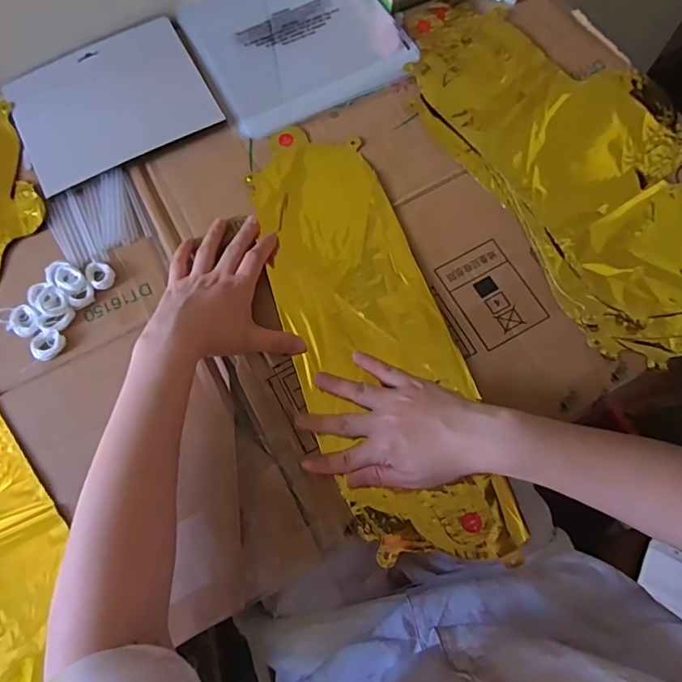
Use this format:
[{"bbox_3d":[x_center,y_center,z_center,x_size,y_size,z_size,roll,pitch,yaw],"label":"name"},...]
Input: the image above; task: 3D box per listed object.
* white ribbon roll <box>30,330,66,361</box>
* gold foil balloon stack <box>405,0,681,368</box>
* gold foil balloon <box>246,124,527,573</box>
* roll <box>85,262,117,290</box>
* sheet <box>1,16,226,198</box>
[{"bbox_3d":[-0.258,0.002,0.428,0.026,0.004,0.027,-1,72,2],"label":"white ribbon roll"},{"bbox_3d":[0.242,-0.182,0.474,0.221,0.018,0.456,-29,73,-8],"label":"gold foil balloon stack"},{"bbox_3d":[0.022,-0.014,0.439,0.134,0.013,0.421,-19,73,-4],"label":"gold foil balloon"},{"bbox_3d":[-0.221,-0.061,0.449,0.023,0.006,0.028,-35,74,-9],"label":"roll"},{"bbox_3d":[-0.238,-0.249,0.505,0.189,0.006,0.153,-28,74,-6],"label":"sheet"}]

